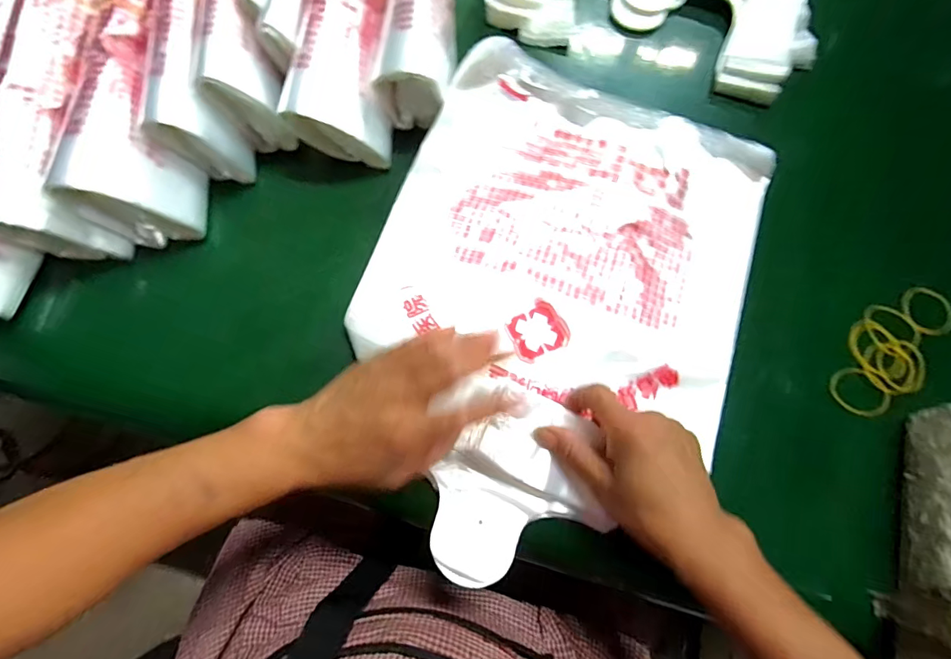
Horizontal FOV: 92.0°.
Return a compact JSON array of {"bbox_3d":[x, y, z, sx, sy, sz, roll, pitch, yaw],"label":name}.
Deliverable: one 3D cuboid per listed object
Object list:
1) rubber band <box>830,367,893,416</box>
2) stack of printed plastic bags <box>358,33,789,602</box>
[{"bbox_3d":[0.313,0.054,0.374,0.041,0.008,0.045,3,65,-6],"label":"rubber band"},{"bbox_3d":[0.061,-0.024,0.364,0.293,0.031,0.394,20,75,4],"label":"stack of printed plastic bags"}]

